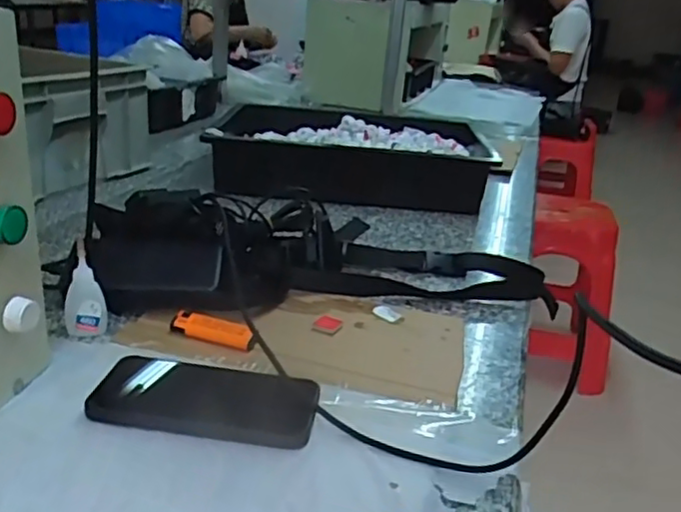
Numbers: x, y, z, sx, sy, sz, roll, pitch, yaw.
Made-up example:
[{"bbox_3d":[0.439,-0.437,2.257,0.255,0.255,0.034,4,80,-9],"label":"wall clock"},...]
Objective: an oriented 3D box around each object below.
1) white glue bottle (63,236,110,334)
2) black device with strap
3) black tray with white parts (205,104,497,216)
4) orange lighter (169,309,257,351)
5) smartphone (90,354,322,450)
[{"bbox_3d":[-0.232,0.030,0.592,0.037,0.078,0.031,-4,23,-21],"label":"white glue bottle"},{"bbox_3d":[-0.011,-0.009,0.726,0.496,0.082,0.176,0,22,-13],"label":"black device with strap"},{"bbox_3d":[0.019,-0.175,1.110,0.439,0.102,0.290,6,22,2],"label":"black tray with white parts"},{"bbox_3d":[-0.115,0.068,0.598,0.087,0.020,0.018,13,23,18],"label":"orange lighter"},{"bbox_3d":[-0.101,0.109,0.498,0.162,0.018,0.074,6,22,2],"label":"smartphone"}]

